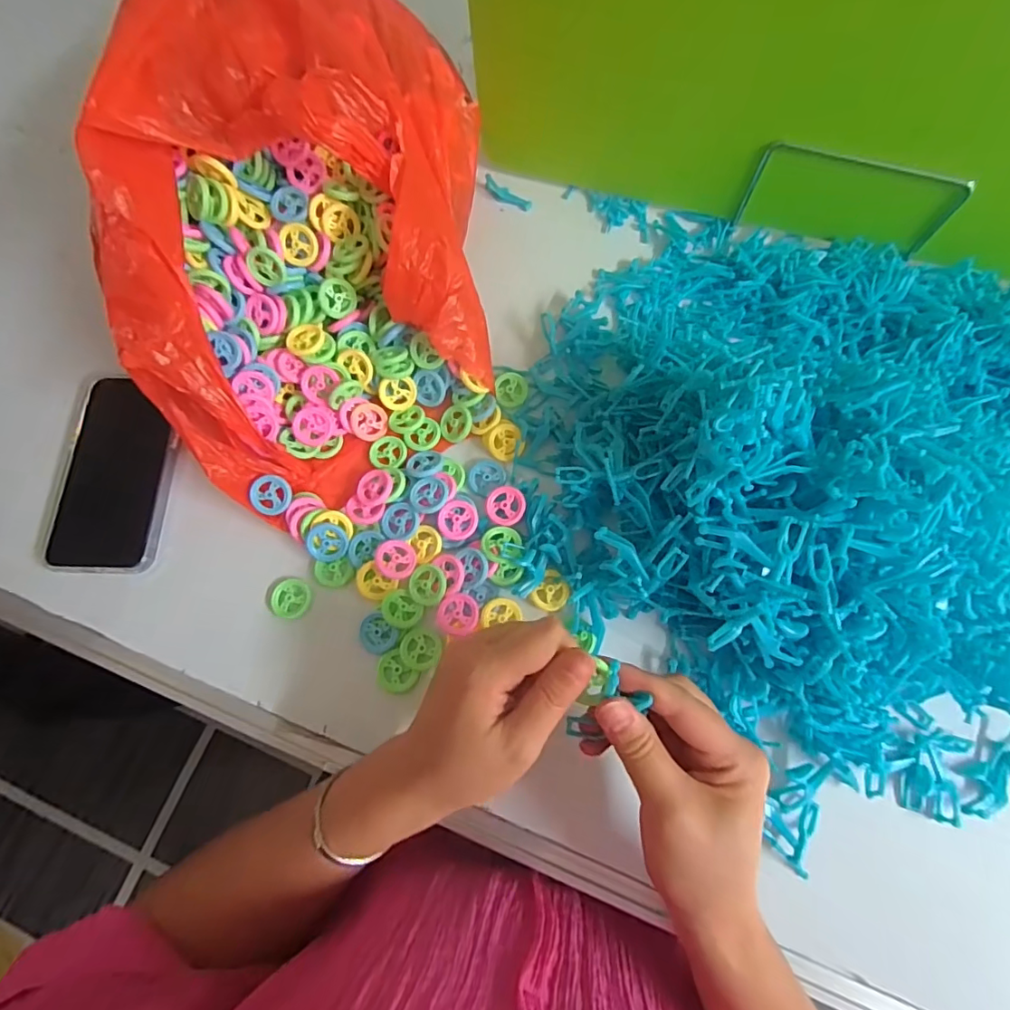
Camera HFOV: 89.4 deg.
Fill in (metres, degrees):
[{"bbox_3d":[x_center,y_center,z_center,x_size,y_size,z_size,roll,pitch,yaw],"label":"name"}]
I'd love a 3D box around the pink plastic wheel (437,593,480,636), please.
[{"bbox_3d":[-0.033,0.077,0.363,0.029,0.006,0.028,0,72,1],"label":"pink plastic wheel"}]

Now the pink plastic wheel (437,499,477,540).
[{"bbox_3d":[-0.035,0.012,0.379,0.029,0.009,0.028,0,72,1],"label":"pink plastic wheel"}]

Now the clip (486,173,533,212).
[{"bbox_3d":[0.002,-0.290,0.476,0.049,0.007,0.015,29,75,-4],"label":"clip"}]

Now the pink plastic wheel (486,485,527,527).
[{"bbox_3d":[0.001,0.000,0.381,0.029,0.005,0.029,0,72,1],"label":"pink plastic wheel"}]

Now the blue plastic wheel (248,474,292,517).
[{"bbox_3d":[-0.173,-0.007,0.376,0.028,0.006,0.029,-2,97,-13],"label":"blue plastic wheel"}]

